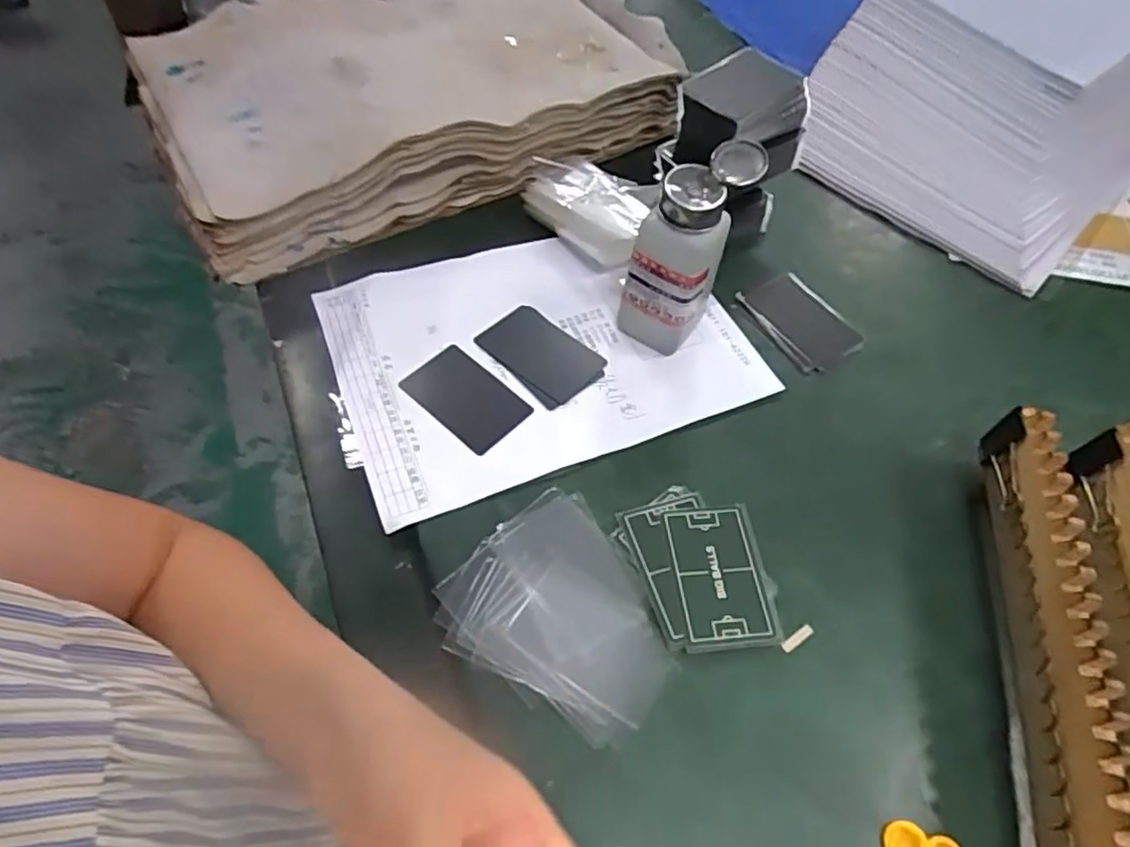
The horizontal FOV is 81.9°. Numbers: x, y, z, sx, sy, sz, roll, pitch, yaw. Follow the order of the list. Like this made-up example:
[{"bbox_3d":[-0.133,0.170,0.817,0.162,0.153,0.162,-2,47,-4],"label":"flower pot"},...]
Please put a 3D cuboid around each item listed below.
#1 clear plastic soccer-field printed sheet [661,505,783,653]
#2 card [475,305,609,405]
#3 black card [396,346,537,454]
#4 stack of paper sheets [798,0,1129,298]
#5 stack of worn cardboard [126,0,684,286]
[{"bbox_3d":[0.094,0.092,0.396,0.059,0.005,0.088,-3,57,-8],"label":"clear plastic soccer-field printed sheet"},{"bbox_3d":[-0.017,-0.054,0.488,0.086,0.004,0.054,37,62,19],"label":"card"},{"bbox_3d":[-0.070,-0.018,0.465,0.085,0.005,0.055,38,63,20],"label":"black card"},{"bbox_3d":[0.416,-0.352,0.627,0.318,0.152,0.383,40,63,20],"label":"stack of paper sheets"},{"bbox_3d":[-0.132,-0.311,0.601,0.446,0.087,0.284,-22,61,-17],"label":"stack of worn cardboard"}]

